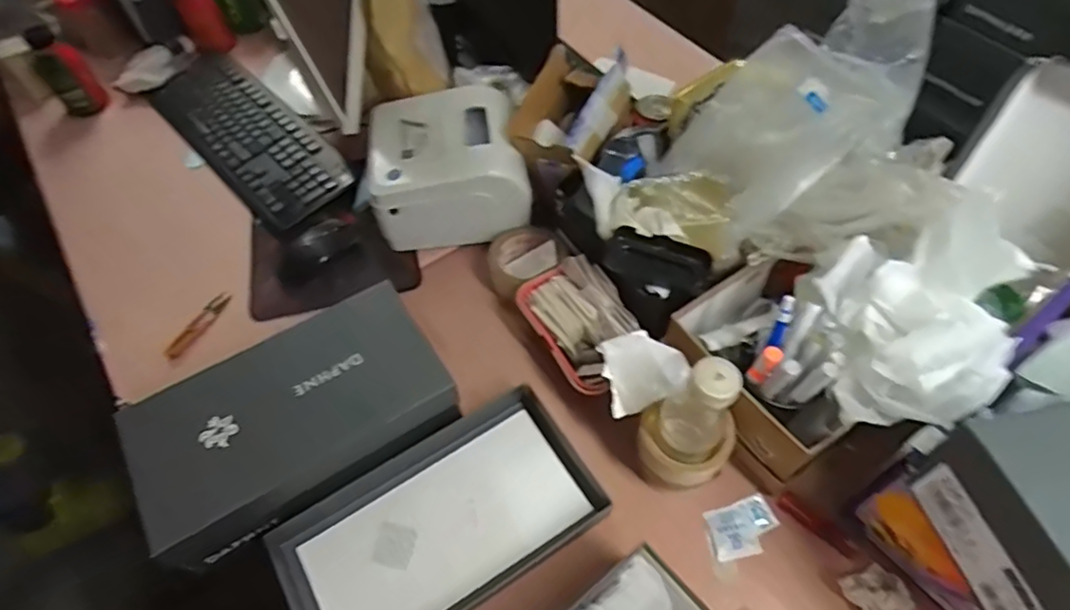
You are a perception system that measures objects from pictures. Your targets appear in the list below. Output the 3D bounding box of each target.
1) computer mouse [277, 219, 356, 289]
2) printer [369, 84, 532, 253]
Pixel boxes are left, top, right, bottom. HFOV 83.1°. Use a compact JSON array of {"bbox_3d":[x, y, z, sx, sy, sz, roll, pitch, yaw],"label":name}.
[{"bbox_3d":[-0.288,-0.069,0.791,0.052,0.035,0.107,32,63,21],"label":"computer mouse"},{"bbox_3d":[-0.119,-0.178,0.801,0.199,0.117,0.175,-16,57,-8],"label":"printer"}]

